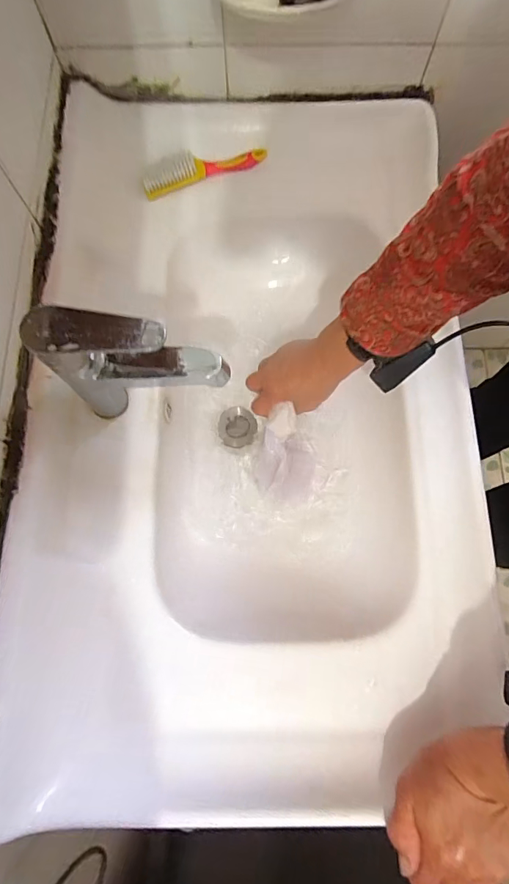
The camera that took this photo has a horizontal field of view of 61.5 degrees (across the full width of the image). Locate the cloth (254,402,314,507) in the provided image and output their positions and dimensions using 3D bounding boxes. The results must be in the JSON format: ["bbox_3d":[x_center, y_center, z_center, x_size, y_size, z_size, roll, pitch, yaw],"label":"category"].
[{"bbox_3d":[0.044,0.021,0.556,0.080,0.082,0.097,20,76,5],"label":"cloth"}]

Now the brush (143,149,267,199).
[{"bbox_3d":[-0.069,-0.376,0.581,0.174,0.036,0.032,-26,77,-7],"label":"brush"}]

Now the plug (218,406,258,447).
[{"bbox_3d":[-0.025,-0.024,0.627,0.054,0.018,0.062,4,75,1],"label":"plug"}]

